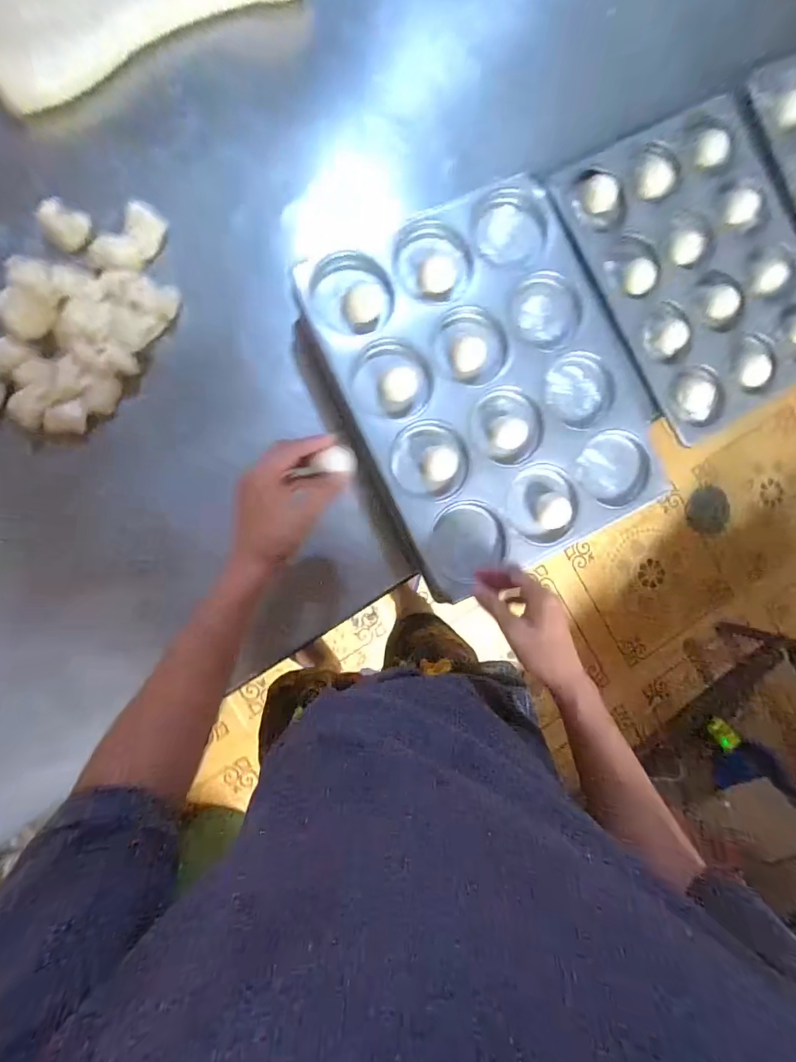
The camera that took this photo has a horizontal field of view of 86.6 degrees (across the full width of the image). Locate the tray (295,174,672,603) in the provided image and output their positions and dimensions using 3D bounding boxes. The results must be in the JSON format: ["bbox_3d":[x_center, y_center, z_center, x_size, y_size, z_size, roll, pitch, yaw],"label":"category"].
[{"bbox_3d":[0.133,-0.199,0.554,0.388,0.034,0.463,-24,93,-6],"label":"tray"}]

